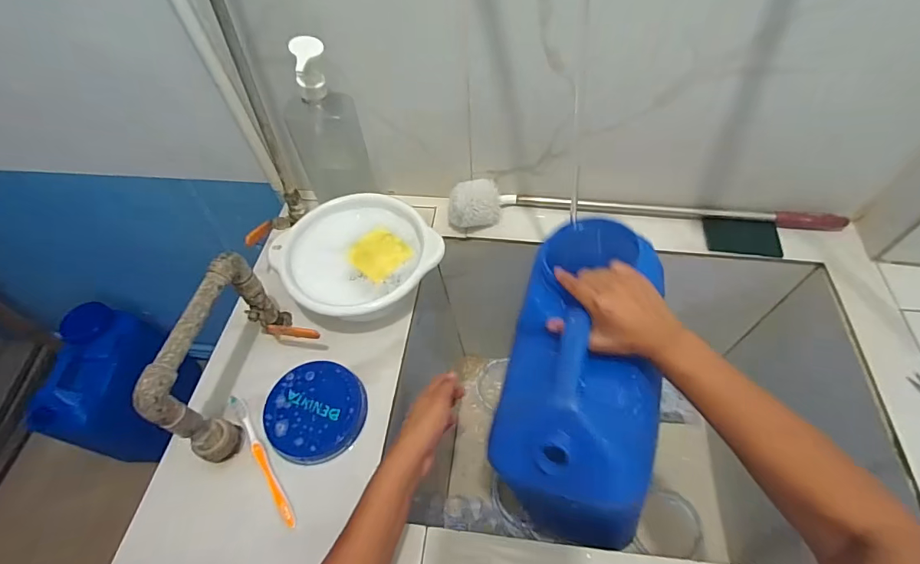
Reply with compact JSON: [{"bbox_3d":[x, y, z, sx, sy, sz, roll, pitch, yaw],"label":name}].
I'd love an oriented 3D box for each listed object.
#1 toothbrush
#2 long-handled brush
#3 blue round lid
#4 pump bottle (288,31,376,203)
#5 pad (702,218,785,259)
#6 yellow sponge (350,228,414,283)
[{"bbox_3d":[-0.232,0.206,0.524,0.014,0.010,0.173,-32,60,-18],"label":"toothbrush"},{"bbox_3d":[0.278,-0.119,0.685,0.587,0.067,0.079,-1,55,3],"label":"long-handled brush"},{"bbox_3d":[-0.178,0.159,0.553,0.116,0.029,0.122,-1,55,2],"label":"blue round lid"},{"bbox_3d":[-0.190,-0.212,0.629,0.104,0.247,0.082,-21,57,-11],"label":"pump bottle"},{"bbox_3d":[0.428,-0.068,0.677,0.106,0.009,0.060,6,72,7],"label":"pad"},{"bbox_3d":[-0.111,-0.039,0.623,0.068,0.014,0.070,37,65,24],"label":"yellow sponge"}]

